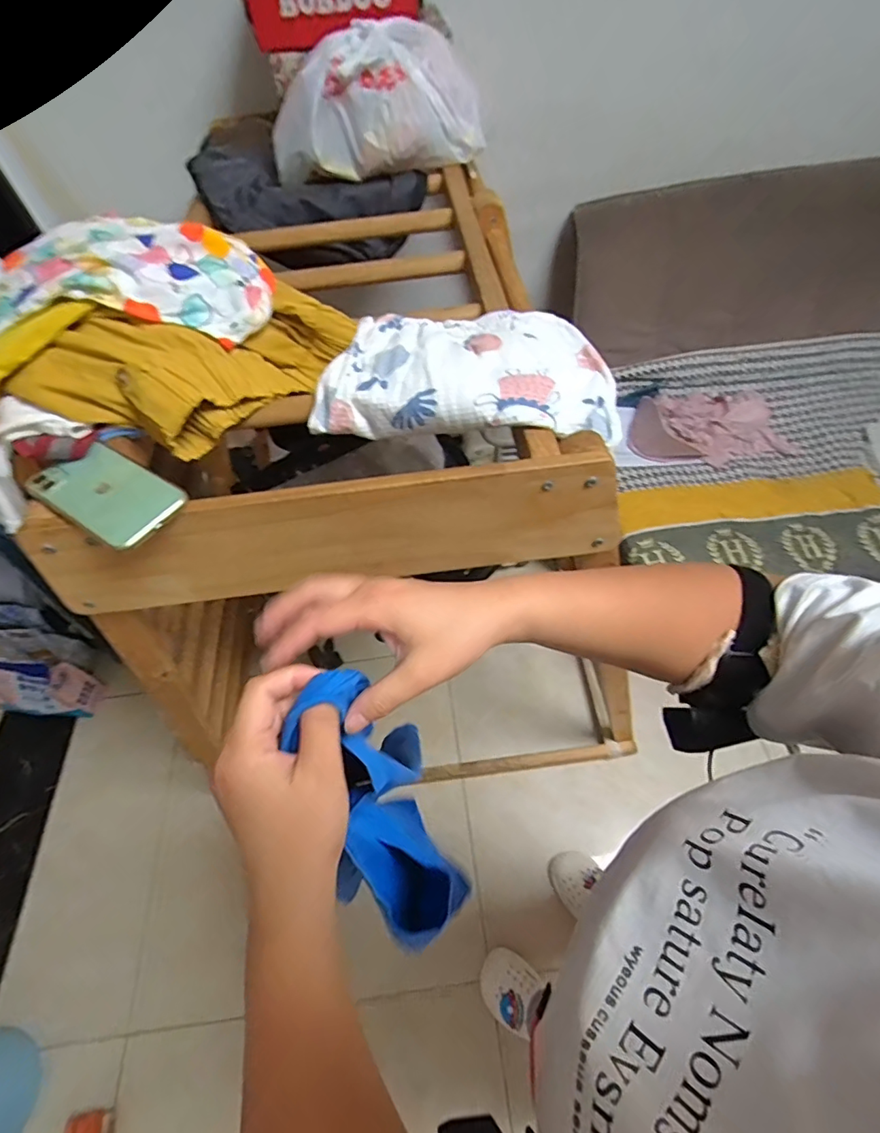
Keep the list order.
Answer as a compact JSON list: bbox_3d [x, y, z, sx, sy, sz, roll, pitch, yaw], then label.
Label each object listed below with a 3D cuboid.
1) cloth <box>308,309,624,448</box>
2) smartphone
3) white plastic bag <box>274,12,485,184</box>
[{"bbox_3d":[0.033,-0.213,0.534,0.299,0.052,0.178,6,56,9],"label":"cloth"},{"bbox_3d":[-0.299,-0.067,0.457,0.142,0.014,0.076,26,56,24],"label":"smartphone"},{"bbox_3d":[-0.105,-0.744,0.834,0.347,0.177,0.154,-3,55,3],"label":"white plastic bag"}]

